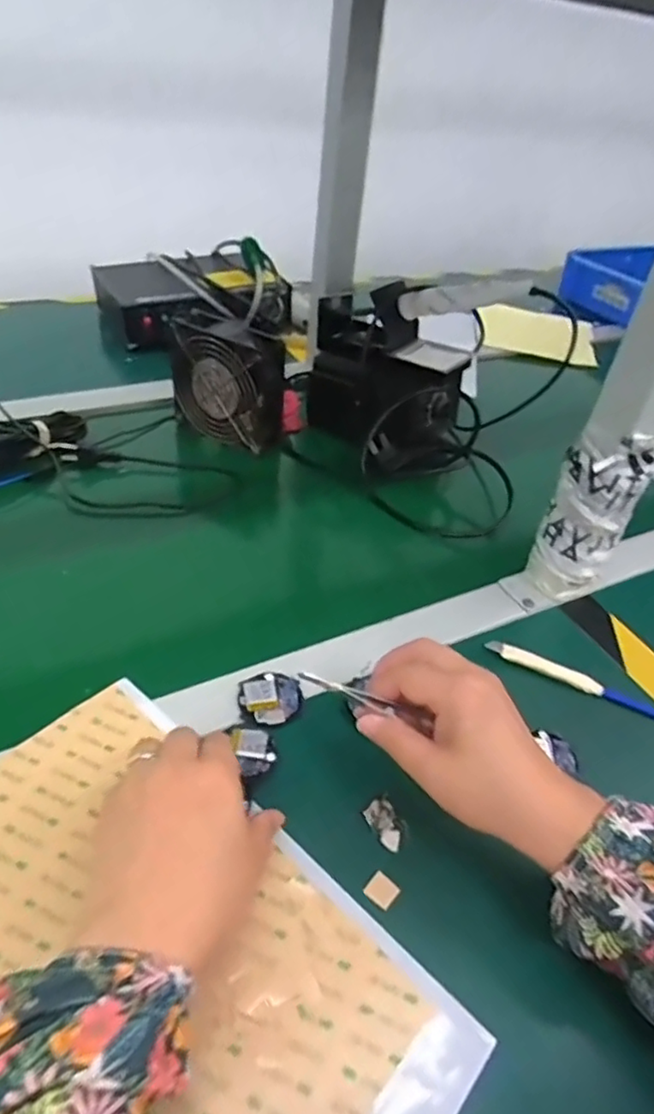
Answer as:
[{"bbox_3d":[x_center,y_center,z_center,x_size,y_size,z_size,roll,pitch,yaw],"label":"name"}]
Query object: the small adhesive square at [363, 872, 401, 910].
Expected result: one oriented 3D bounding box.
[{"bbox_3d":[0.031,0.186,0.352,0.016,0.004,0.016,36,49,29],"label":"small adhesive square"}]

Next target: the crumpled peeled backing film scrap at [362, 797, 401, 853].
[{"bbox_3d":[0.037,0.159,0.378,0.018,0.004,0.029,-23,50,-30],"label":"crumpled peeled backing film scrap"}]

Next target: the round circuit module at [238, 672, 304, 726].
[{"bbox_3d":[-0.037,0.093,0.431,0.040,0.004,0.042,4,42,-4],"label":"round circuit module"}]

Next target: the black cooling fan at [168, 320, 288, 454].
[{"bbox_3d":[-0.104,-0.183,0.663,0.114,0.108,0.051,29,46,22],"label":"black cooling fan"}]

